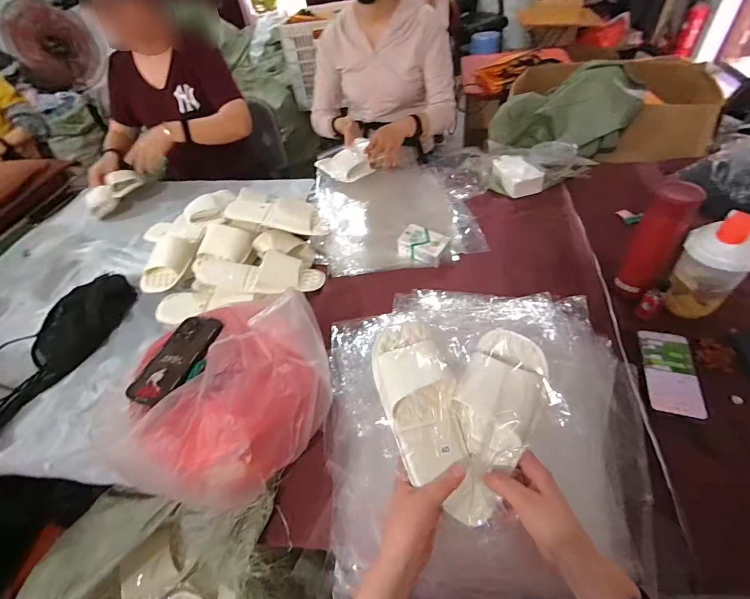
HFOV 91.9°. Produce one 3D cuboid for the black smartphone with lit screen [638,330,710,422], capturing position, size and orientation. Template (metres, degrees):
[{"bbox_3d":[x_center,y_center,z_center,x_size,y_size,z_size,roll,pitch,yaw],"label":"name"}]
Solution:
[{"bbox_3d":[0.481,0.115,0.589,0.073,0.014,0.156,11,48,18],"label":"black smartphone with lit screen"}]

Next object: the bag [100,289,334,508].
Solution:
[{"bbox_3d":[-0.243,0.130,0.574,0.304,0.132,0.319,16,52,22],"label":"bag"}]

